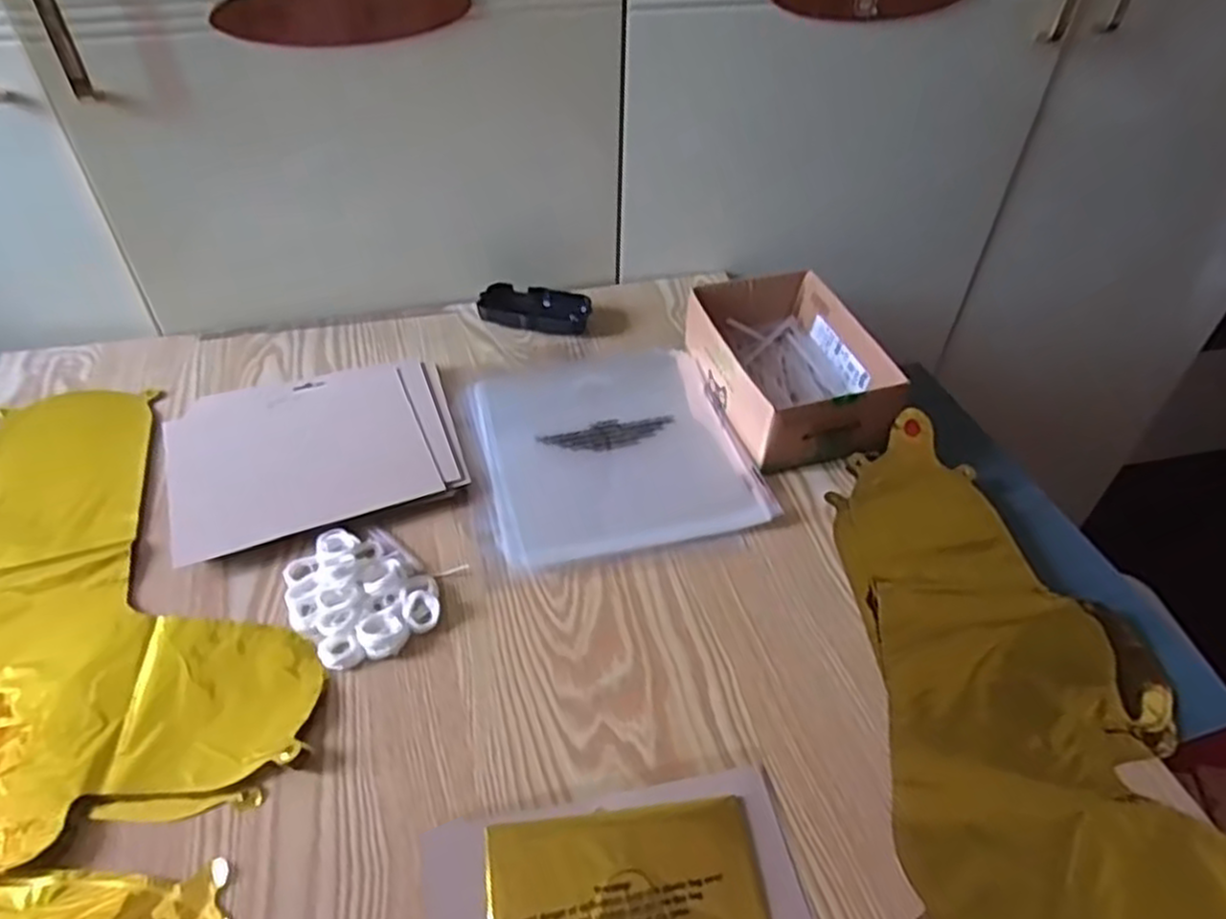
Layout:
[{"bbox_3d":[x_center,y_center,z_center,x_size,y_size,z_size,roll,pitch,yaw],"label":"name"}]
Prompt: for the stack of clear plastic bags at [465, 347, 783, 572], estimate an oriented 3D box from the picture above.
[{"bbox_3d":[-0.004,-0.016,0.646,0.211,0.008,0.227,-9,45,-11],"label":"stack of clear plastic bags"}]

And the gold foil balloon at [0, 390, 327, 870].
[{"bbox_3d":[-0.379,0.088,0.525,0.220,0.007,0.415,-28,52,-27],"label":"gold foil balloon"}]

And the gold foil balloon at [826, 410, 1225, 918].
[{"bbox_3d":[0.260,0.147,0.490,0.206,0.023,0.421,-1,44,-3],"label":"gold foil balloon"}]

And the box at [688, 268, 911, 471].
[{"bbox_3d":[0.150,-0.081,0.673,0.130,0.065,0.190,-7,45,-9],"label":"box"}]

